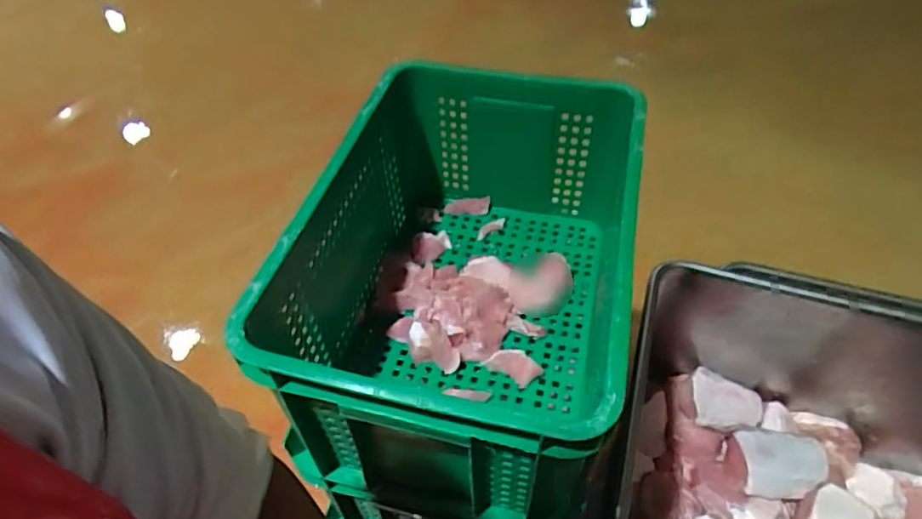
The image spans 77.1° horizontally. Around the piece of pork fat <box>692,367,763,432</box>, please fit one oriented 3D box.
[{"bbox_3d":[0.503,0.276,1.102,0.133,0.051,0.110,10,49,11],"label":"piece of pork fat"}]

